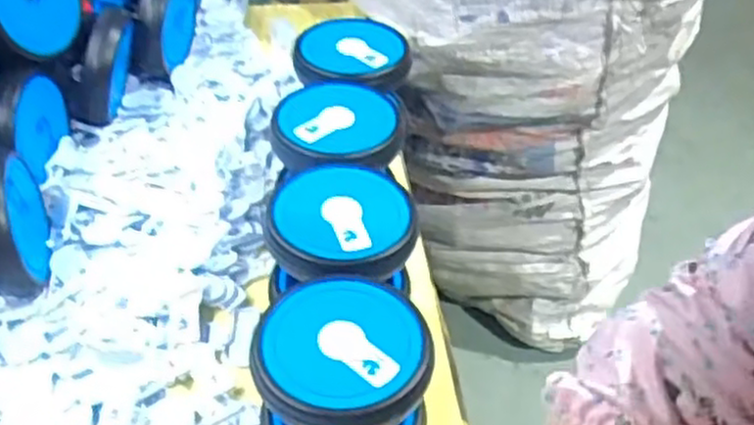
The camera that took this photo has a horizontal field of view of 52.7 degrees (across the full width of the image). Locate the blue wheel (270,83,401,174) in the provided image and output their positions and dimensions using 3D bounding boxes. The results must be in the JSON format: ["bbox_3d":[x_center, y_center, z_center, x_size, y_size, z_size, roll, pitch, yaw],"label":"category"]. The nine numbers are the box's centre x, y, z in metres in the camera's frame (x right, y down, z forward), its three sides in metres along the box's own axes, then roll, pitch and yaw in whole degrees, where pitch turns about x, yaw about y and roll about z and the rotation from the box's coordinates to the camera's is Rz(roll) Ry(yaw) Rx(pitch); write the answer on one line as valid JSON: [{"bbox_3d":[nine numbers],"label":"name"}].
[{"bbox_3d":[-0.039,-0.085,0.768,0.128,0.031,0.129,1,42,-1],"label":"blue wheel"}]

